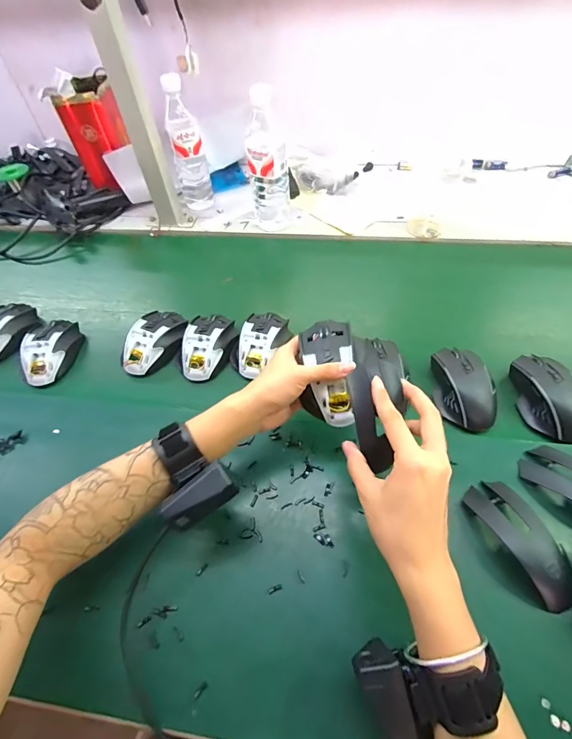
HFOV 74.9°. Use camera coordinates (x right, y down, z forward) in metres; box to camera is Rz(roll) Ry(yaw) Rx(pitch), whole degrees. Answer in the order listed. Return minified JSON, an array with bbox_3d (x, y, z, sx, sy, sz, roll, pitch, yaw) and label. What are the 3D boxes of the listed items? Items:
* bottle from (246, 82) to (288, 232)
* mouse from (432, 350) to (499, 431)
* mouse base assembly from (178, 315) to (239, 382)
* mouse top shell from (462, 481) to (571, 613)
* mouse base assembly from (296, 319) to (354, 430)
[{"bbox_3d":[-0.030,-0.345,0.649,0.070,0.223,0.067,-5,53,0],"label":"bottle"},{"bbox_3d":[0.225,0.021,0.473,0.064,0.034,0.107,3,54,6],"label":"mouse"},{"bbox_3d":[-0.114,-0.036,0.543,0.071,0.034,0.110,12,55,13],"label":"mouse base assembly"},{"bbox_3d":[0.232,0.163,0.362,0.050,0.030,0.117,-21,55,-11],"label":"mouse top shell"},{"bbox_3d":[0.044,0.001,0.398,0.055,0.032,0.116,-4,77,1],"label":"mouse base assembly"}]

